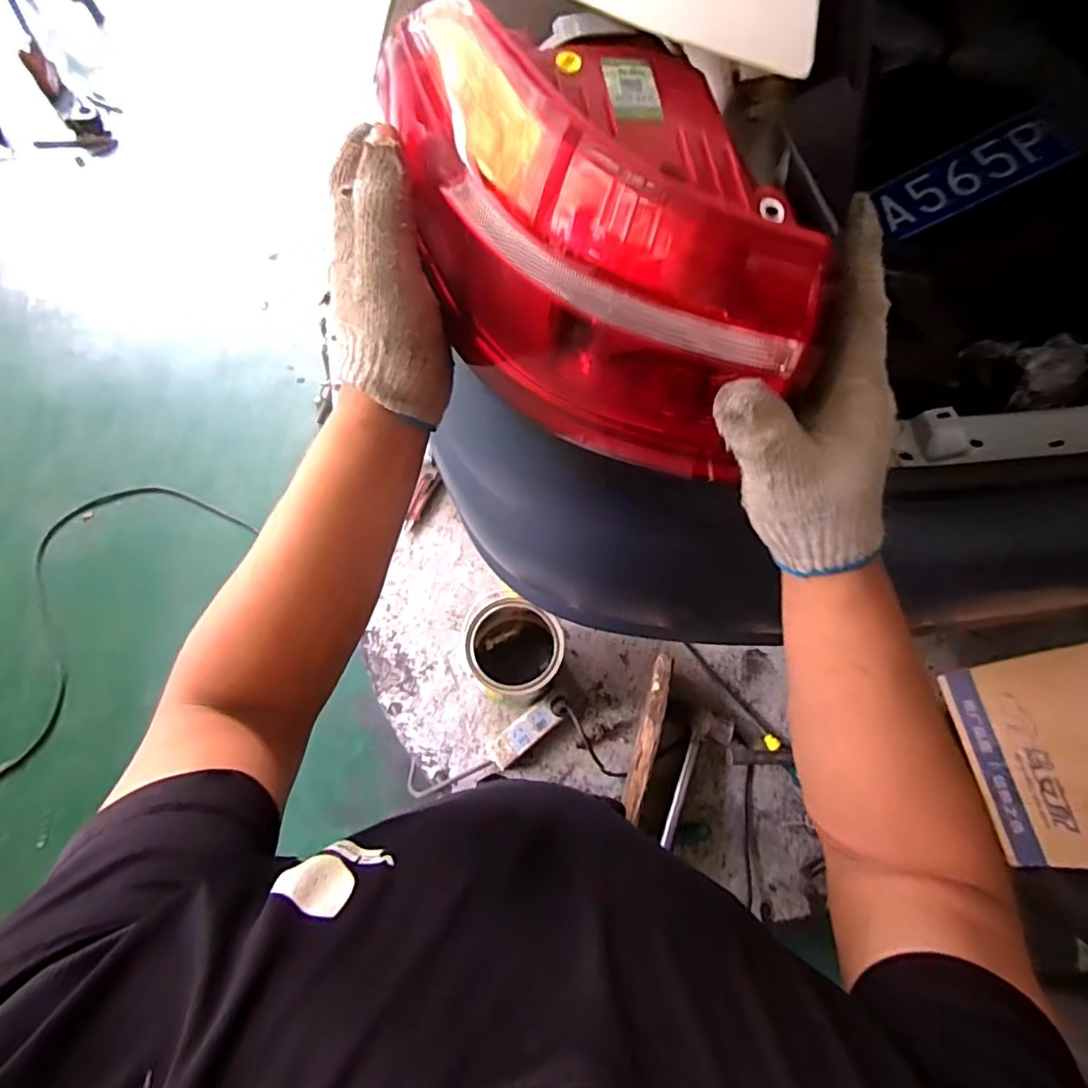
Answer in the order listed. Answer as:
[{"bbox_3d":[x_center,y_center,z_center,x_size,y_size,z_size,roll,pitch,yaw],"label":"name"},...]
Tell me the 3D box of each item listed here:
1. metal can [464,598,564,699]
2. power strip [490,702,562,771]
[{"bbox_3d":[-0.049,0.186,1.004,0.151,0.169,0.153,0,68,-1],"label":"metal can"},{"bbox_3d":[-0.036,0.336,1.015,0.131,0.032,0.044,-37,73,-15],"label":"power strip"}]

